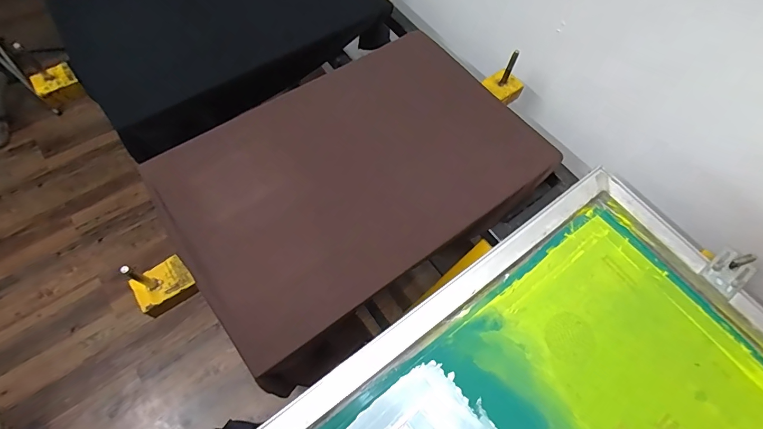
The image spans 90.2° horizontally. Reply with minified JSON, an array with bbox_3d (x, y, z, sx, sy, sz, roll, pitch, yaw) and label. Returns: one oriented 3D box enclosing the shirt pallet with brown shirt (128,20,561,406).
[{"bbox_3d":[-0.048,-0.077,0.639,0.599,0.069,0.434,-37,80,-14],"label":"shirt pallet with brown shirt"}]

